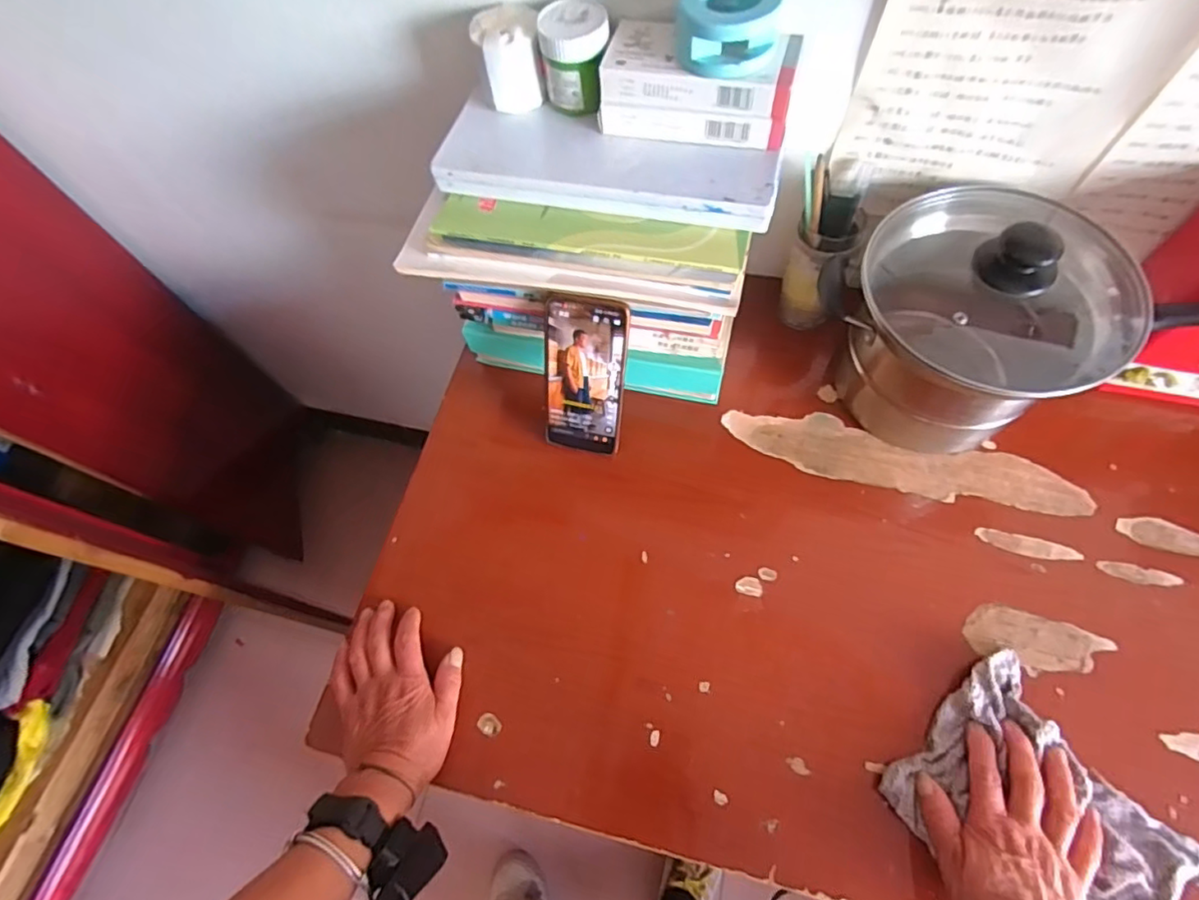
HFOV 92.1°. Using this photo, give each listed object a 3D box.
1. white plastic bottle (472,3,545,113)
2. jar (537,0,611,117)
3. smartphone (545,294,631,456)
[{"bbox_3d":[-0.076,-0.335,0.495,0.050,0.060,0.045,-7,65,0],"label":"white plastic bottle"},{"bbox_3d":[-0.020,-0.324,0.479,0.054,0.061,0.059,-1,65,3],"label":"jar"},{"bbox_3d":[-0.014,-0.066,0.552,0.077,0.166,0.008,13,38,10],"label":"smartphone"}]

